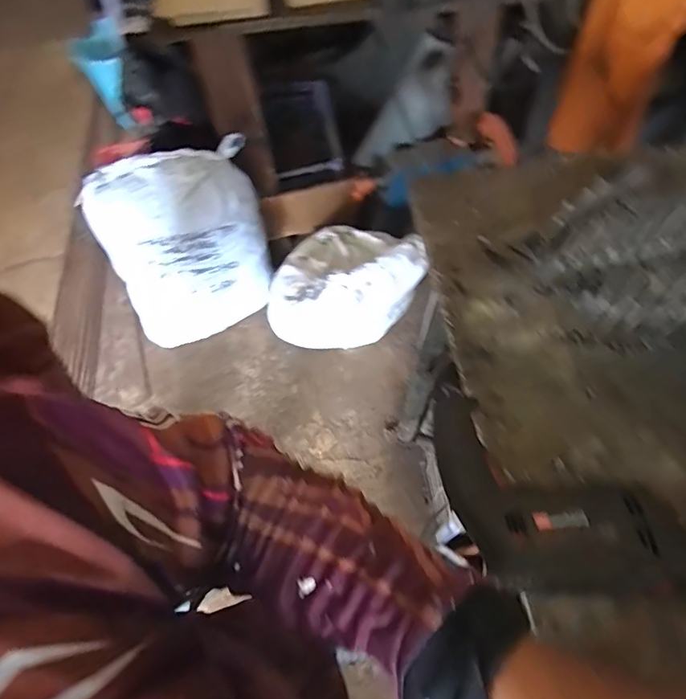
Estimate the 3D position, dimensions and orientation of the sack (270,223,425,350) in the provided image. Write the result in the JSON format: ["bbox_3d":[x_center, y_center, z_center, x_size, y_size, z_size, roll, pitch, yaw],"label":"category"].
[{"bbox_3d":[-0.026,-0.163,1.423,0.395,0.416,0.268,-19,62,-7],"label":"sack"}]

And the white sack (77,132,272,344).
[{"bbox_3d":[-0.460,-0.291,1.455,0.461,0.511,0.286,-15,62,-5],"label":"white sack"}]

